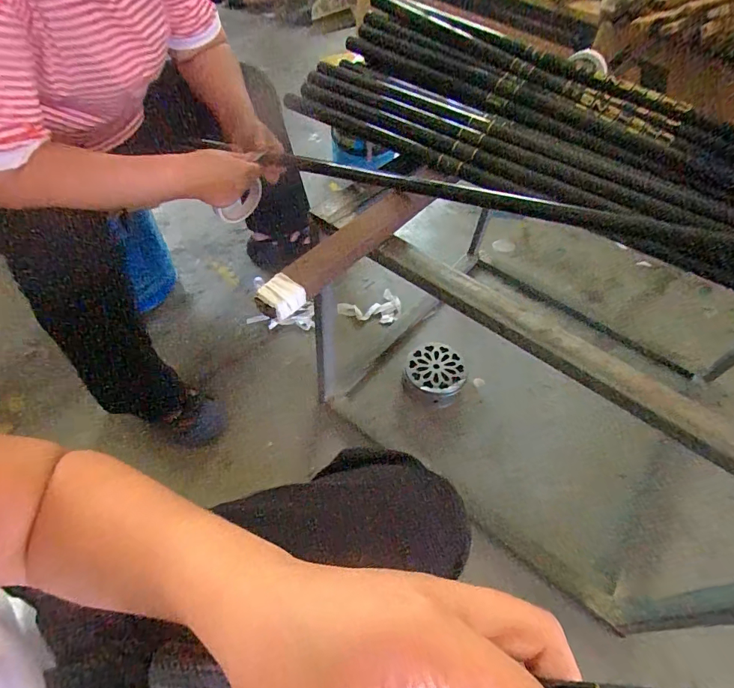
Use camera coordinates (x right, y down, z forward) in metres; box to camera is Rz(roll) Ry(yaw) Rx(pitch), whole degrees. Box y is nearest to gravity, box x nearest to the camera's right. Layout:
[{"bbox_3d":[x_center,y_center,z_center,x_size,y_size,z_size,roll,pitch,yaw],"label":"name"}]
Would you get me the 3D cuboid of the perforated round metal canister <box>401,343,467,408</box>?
[{"bbox_3d":[0.155,0.064,0.965,0.131,0.057,0.131,2,53,-3],"label":"perforated round metal canister"}]

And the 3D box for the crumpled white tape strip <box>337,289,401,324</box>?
[{"bbox_3d":[0.009,-0.083,1.115,0.168,0.027,0.097,-11,55,-12],"label":"crumpled white tape strip"}]

